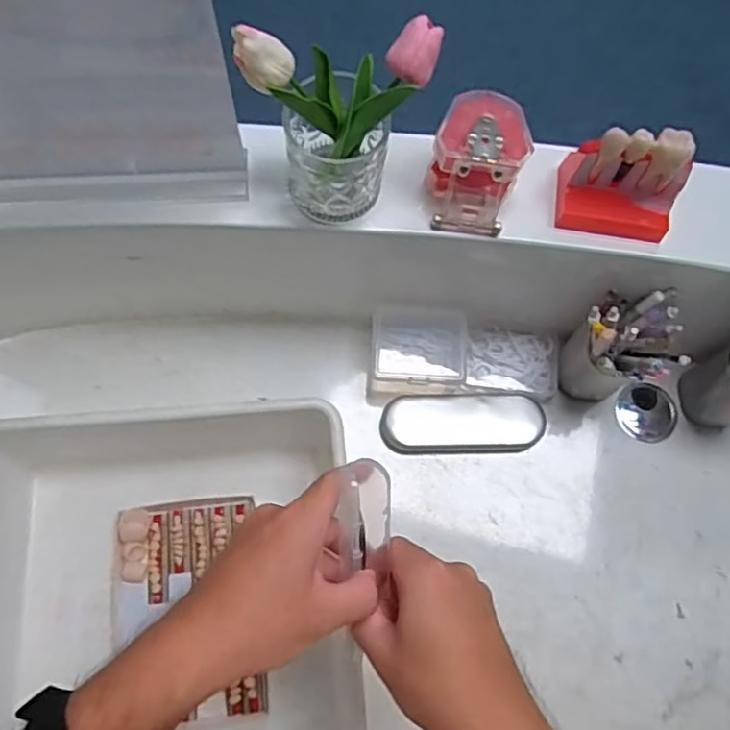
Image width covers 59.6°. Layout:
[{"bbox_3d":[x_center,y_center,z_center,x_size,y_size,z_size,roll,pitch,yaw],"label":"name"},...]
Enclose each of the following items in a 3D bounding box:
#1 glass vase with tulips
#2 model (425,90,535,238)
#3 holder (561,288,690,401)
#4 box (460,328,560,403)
[{"bbox_3d":[-0.020,-0.176,0.483,0.133,0.137,0.078,0,75,-5],"label":"glass vase with tulips"},{"bbox_3d":[0.092,-0.164,0.524,0.072,0.066,0.089,13,74,-1],"label":"model"},{"bbox_3d":[0.249,-0.011,0.648,0.078,0.151,0.076,10,74,-2],"label":"holder"},{"bbox_3d":[0.163,-0.004,0.705,0.100,0.022,0.074,8,72,0],"label":"box"}]

